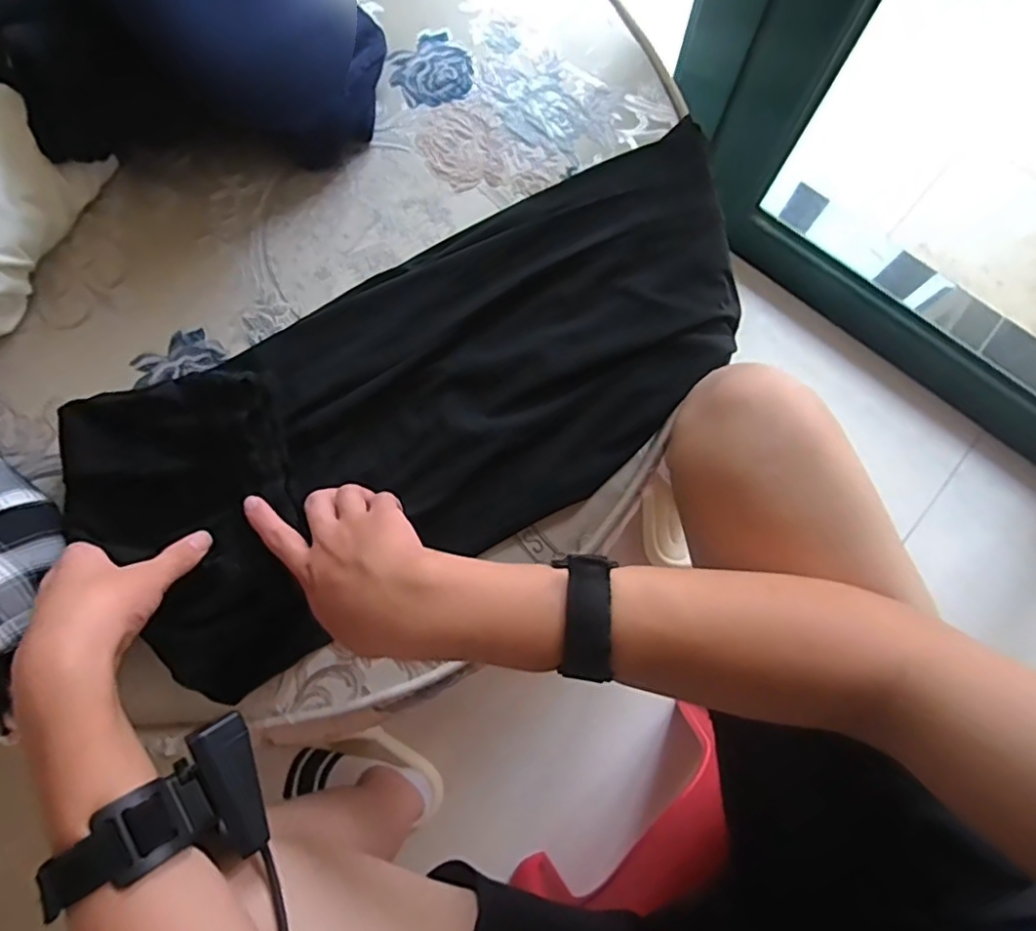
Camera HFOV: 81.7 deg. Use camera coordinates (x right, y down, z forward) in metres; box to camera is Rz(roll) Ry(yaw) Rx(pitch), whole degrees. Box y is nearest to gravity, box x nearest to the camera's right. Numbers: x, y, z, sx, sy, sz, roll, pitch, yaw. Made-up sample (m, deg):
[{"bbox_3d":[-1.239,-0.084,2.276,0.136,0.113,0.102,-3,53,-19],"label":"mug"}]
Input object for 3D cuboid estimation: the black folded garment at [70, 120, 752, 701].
[{"bbox_3d":[-0.039,-0.064,0.471,0.559,0.042,0.238,-30,88,-13],"label":"black folded garment"}]

